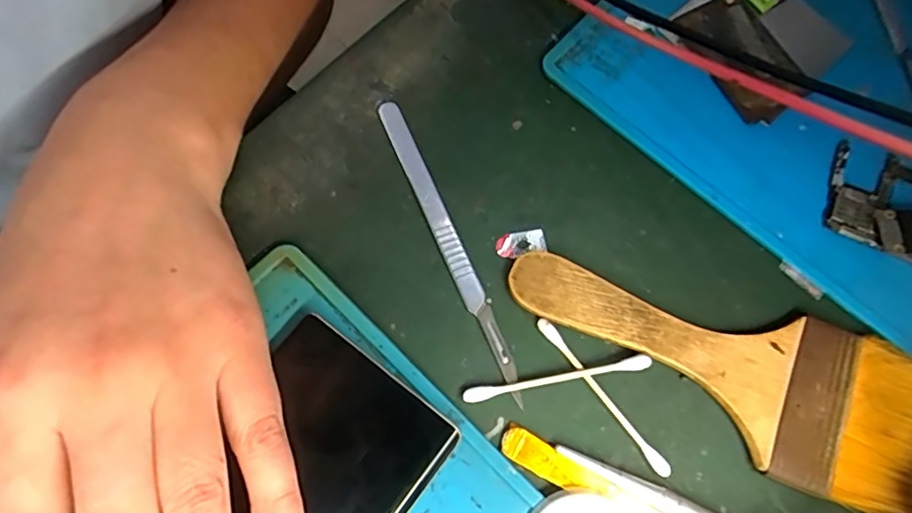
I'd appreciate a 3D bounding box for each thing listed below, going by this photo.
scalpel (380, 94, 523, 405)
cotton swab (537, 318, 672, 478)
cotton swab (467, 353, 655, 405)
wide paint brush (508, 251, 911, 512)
[{"bbox_3d":[-0.003,-0.006,0.218,0.009,0.004,0.133,-23,75,-10],"label":"scalpel"},{"bbox_3d":[0.055,0.051,0.202,0.005,0.004,0.071,-36,77,-13],"label":"cotton swab"},{"bbox_3d":[0.038,0.046,0.203,0.071,0.005,0.005,-10,73,-6],"label":"cotton swab"},{"bbox_3d":[0.097,0.038,0.205,0.158,0.010,0.061,24,73,5],"label":"wide paint brush"}]

